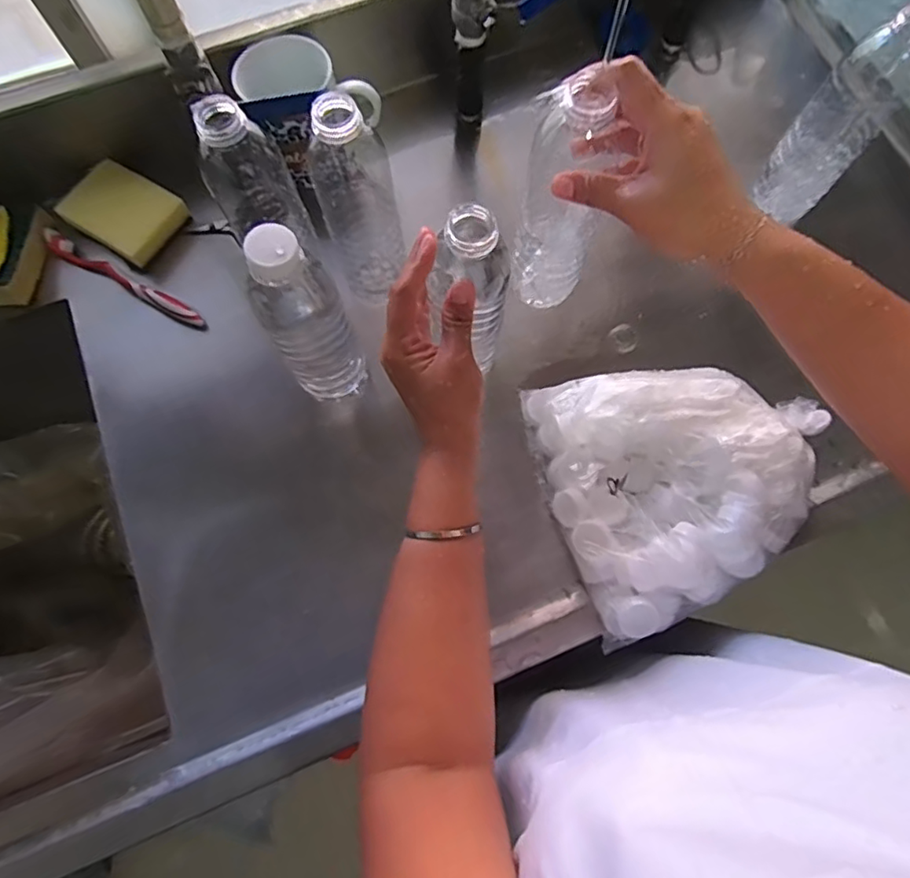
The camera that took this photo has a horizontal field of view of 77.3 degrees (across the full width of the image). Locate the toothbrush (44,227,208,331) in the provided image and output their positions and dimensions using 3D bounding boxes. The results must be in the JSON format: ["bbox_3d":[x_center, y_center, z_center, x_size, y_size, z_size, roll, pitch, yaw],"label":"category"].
[{"bbox_3d":[-0.325,-0.157,0.554,0.187,0.011,0.019,29,75,9],"label":"toothbrush"}]

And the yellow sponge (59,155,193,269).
[{"bbox_3d":[-0.329,-0.226,0.562,0.108,0.021,0.076,29,75,9],"label":"yellow sponge"}]

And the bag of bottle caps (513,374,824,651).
[{"bbox_3d":[0.186,0.023,0.464,0.210,0.082,0.221,-18,74,-5],"label":"bag of bottle caps"}]

